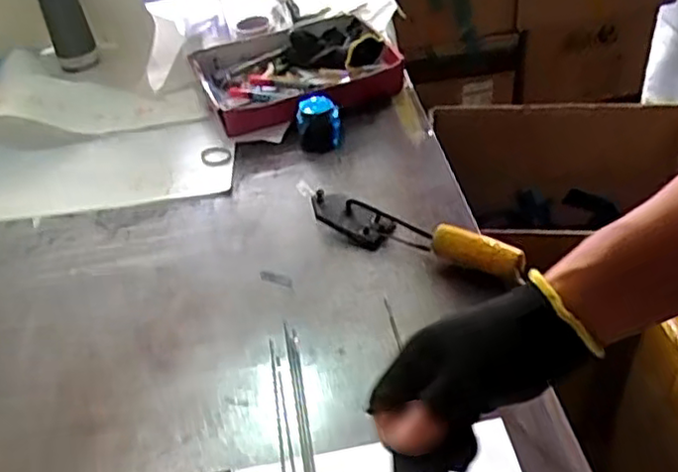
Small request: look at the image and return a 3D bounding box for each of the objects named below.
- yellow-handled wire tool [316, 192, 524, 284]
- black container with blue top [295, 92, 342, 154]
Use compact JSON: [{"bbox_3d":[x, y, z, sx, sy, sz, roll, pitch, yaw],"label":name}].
[{"bbox_3d":[0.079,-0.003,0.791,0.273,0.044,0.055,22,48,29],"label":"yellow-handled wire tool"},{"bbox_3d":[-0.029,-0.173,1.005,0.065,0.054,0.078,-8,40,-3],"label":"black container with blue top"}]

